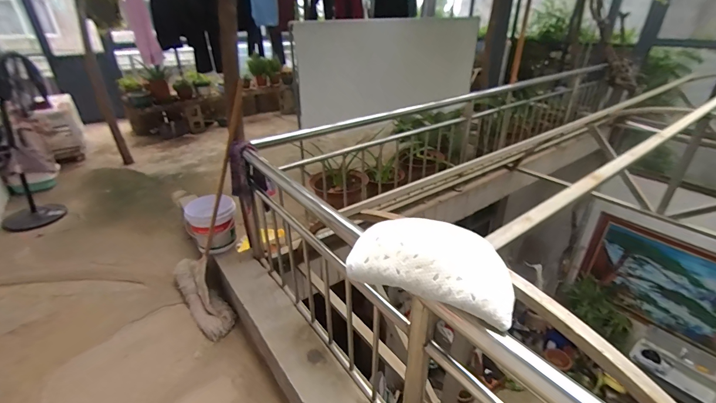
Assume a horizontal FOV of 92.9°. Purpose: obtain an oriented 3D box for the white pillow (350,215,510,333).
[{"bbox_3d":[0.169,0.126,0.768,0.347,0.090,0.185,14,31,24],"label":"white pillow"}]

